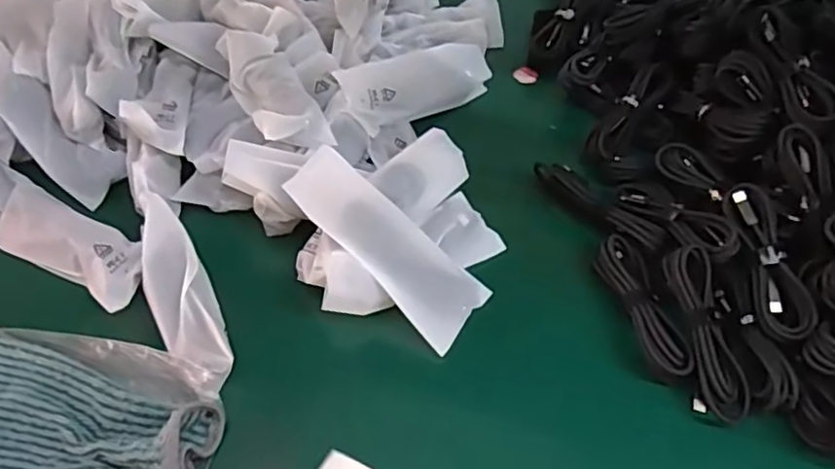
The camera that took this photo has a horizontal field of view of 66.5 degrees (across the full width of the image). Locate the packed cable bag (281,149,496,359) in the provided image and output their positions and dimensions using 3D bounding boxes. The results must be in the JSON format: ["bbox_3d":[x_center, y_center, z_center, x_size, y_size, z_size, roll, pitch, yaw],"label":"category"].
[{"bbox_3d":[-0.021,0.007,0.447,0.156,0.011,0.056,45,63,-3],"label":"packed cable bag"}]

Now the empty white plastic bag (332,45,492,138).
[{"bbox_3d":[0.002,-0.134,0.567,0.152,0.018,0.058,-21,91,-33],"label":"empty white plastic bag"}]

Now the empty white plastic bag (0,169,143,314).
[{"bbox_3d":[-0.257,0.002,0.462,0.147,0.019,0.050,25,55,17],"label":"empty white plastic bag"}]

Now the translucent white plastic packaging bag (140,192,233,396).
[{"bbox_3d":[-0.165,0.038,0.434,0.041,0.020,0.150,-21,55,-17],"label":"translucent white plastic packaging bag"}]

